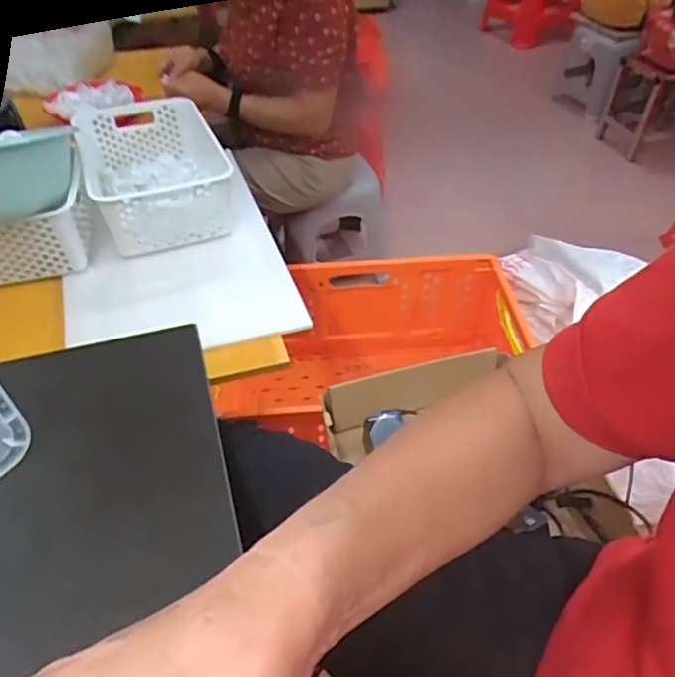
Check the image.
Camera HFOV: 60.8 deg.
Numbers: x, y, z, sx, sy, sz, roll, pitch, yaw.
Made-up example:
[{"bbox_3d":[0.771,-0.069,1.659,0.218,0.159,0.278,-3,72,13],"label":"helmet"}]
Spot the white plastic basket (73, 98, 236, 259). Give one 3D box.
[{"bbox_3d":[-0.308,-0.276,0.968,0.217,0.114,0.302,-13,46,-14],"label":"white plastic basket"}]

